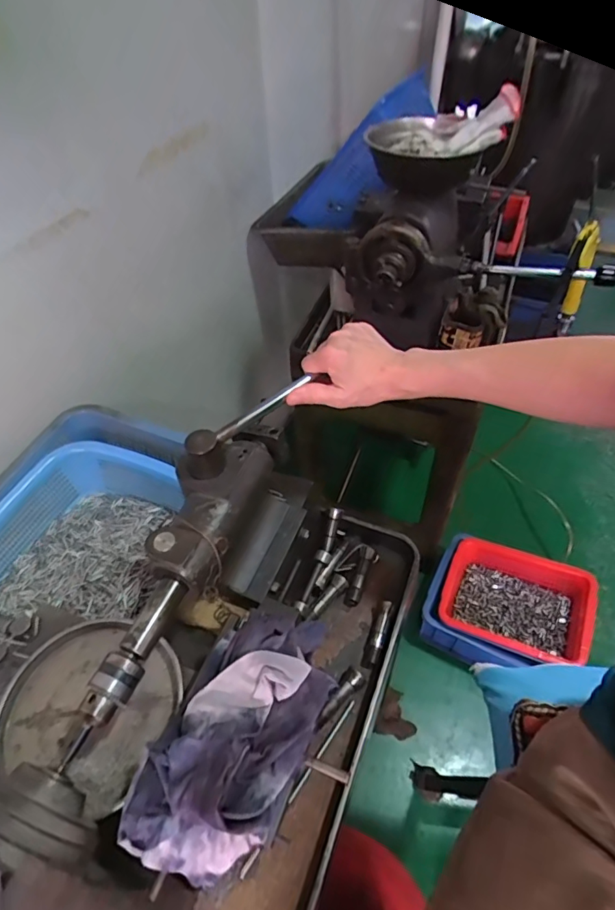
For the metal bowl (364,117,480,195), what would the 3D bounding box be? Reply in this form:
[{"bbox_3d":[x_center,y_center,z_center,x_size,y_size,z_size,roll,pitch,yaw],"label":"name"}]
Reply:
[{"bbox_3d":[0.176,-0.459,0.772,0.152,0.080,0.152,-1,51,1],"label":"metal bowl"}]

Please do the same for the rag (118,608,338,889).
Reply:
[{"bbox_3d":[-0.049,0.189,0.349,0.099,0.056,0.181,17,53,16],"label":"rag"}]

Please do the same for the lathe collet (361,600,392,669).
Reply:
[{"bbox_3d":[0.086,0.217,0.605,0.020,0.023,0.082,14,53,14],"label":"lathe collet"}]

